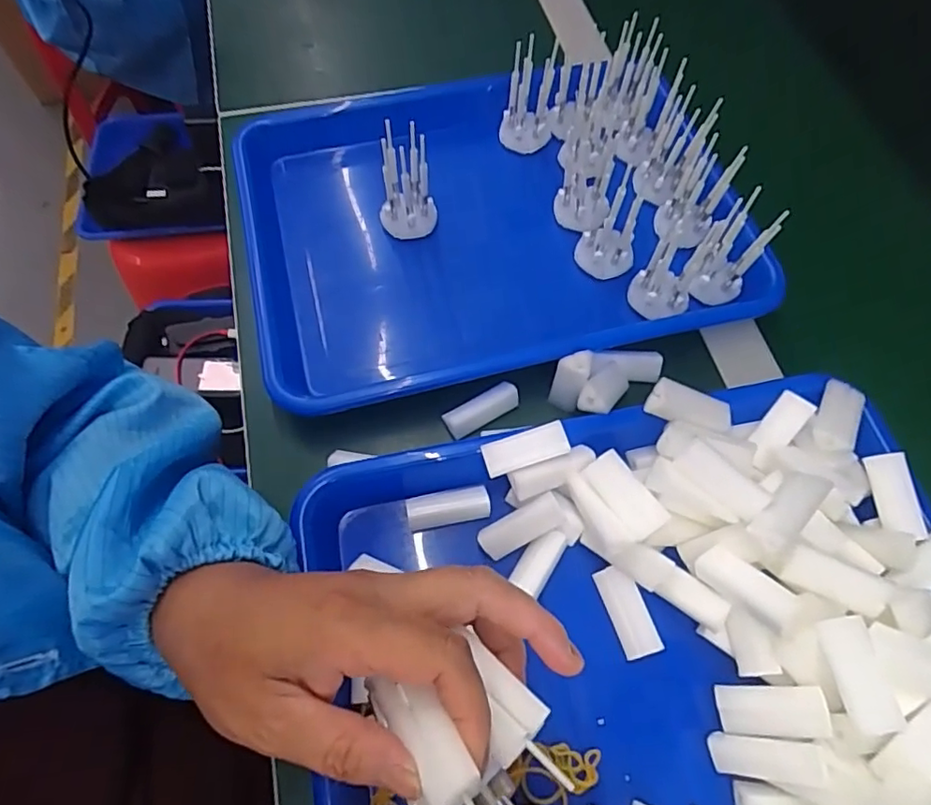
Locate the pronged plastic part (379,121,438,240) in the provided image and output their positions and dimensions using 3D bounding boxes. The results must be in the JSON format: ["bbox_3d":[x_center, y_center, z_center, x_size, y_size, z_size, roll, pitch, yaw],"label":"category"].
[{"bbox_3d":[-0.039,-0.145,0.381,0.036,0.070,0.031,-3,65,-3],"label":"pronged plastic part"}]

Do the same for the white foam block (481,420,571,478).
[{"bbox_3d":[0.031,0.025,0.308,0.045,0.007,0.017,-19,66,5],"label":"white foam block"}]

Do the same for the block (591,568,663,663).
[{"bbox_3d":[0.084,0.108,0.298,0.017,0.011,0.045,-18,66,-9],"label":"block"}]

